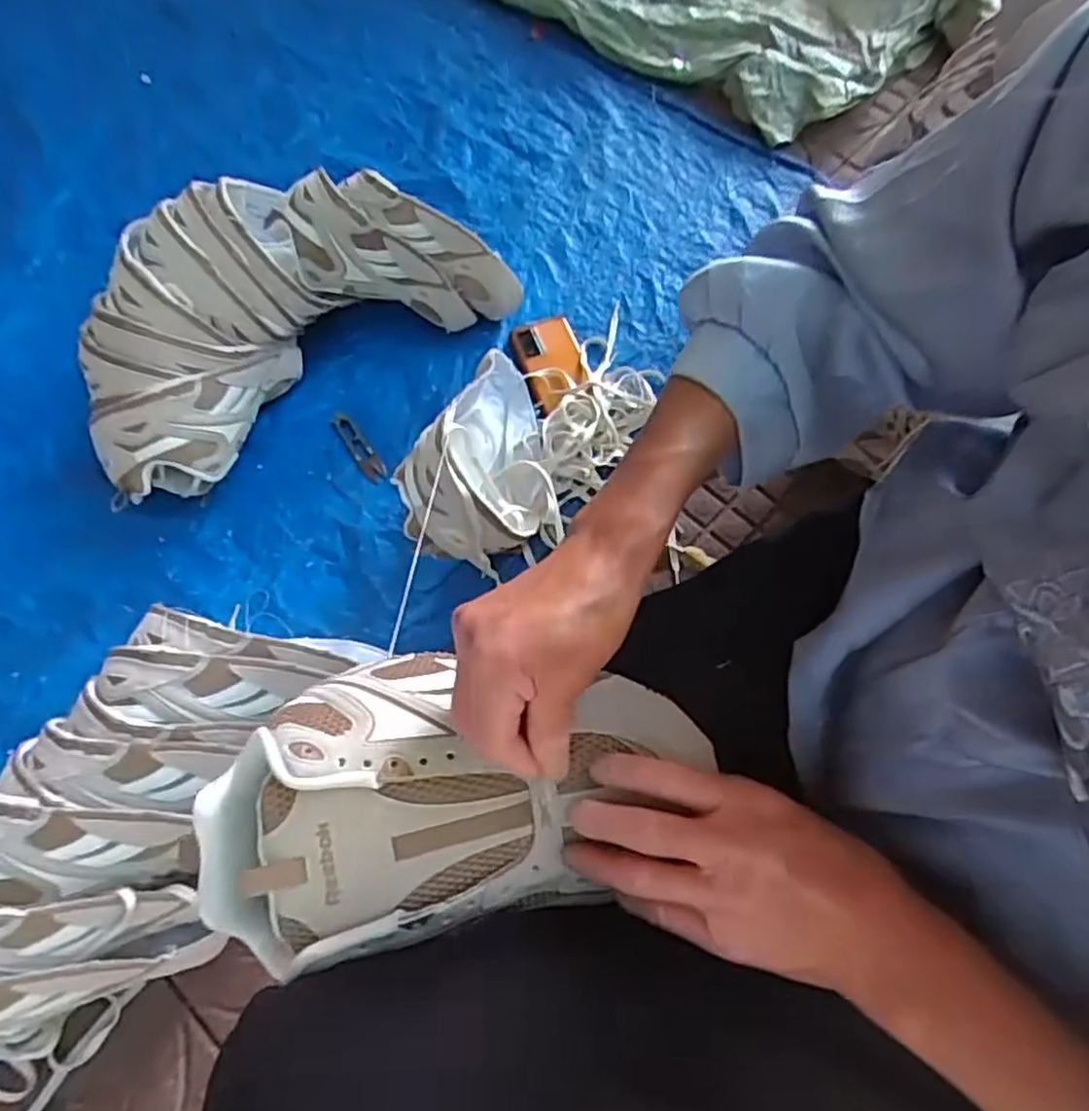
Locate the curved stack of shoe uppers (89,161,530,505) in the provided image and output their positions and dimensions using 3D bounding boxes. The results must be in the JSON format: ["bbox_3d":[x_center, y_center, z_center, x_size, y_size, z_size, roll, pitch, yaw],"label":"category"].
[{"bbox_3d":[-0.287,-0.270,0.791,0.480,0.183,0.216,-36,72,-13],"label":"curved stack of shoe uppers"}]

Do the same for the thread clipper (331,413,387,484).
[{"bbox_3d":[-0.218,-0.126,0.841,0.022,0.005,0.101,-38,76,2],"label":"thread clipper"}]

